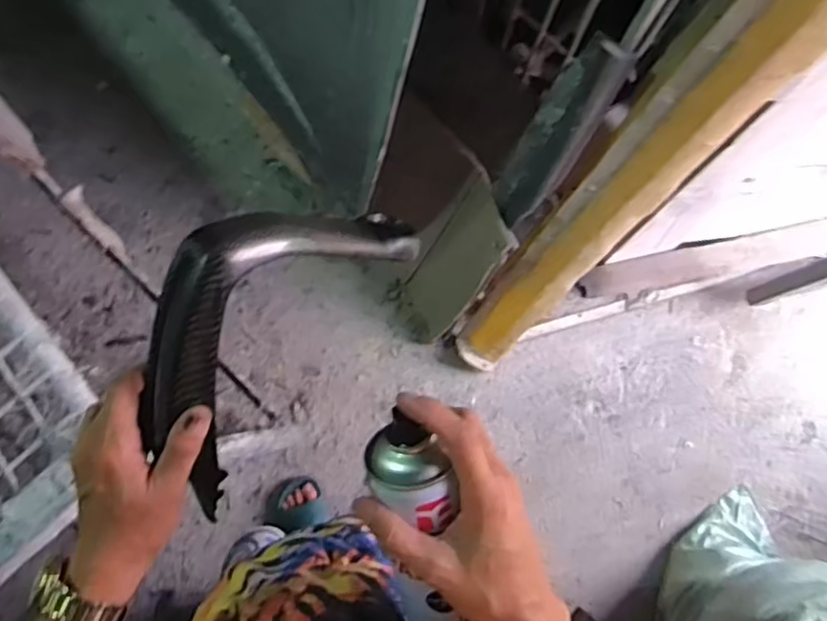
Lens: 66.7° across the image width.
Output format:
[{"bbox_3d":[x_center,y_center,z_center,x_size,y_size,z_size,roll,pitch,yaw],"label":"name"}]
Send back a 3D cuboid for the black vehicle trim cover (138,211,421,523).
[{"bbox_3d":[-0.105,0.004,0.420,0.096,0.118,0.246,38,81,6],"label":"black vehicle trim cover"}]

